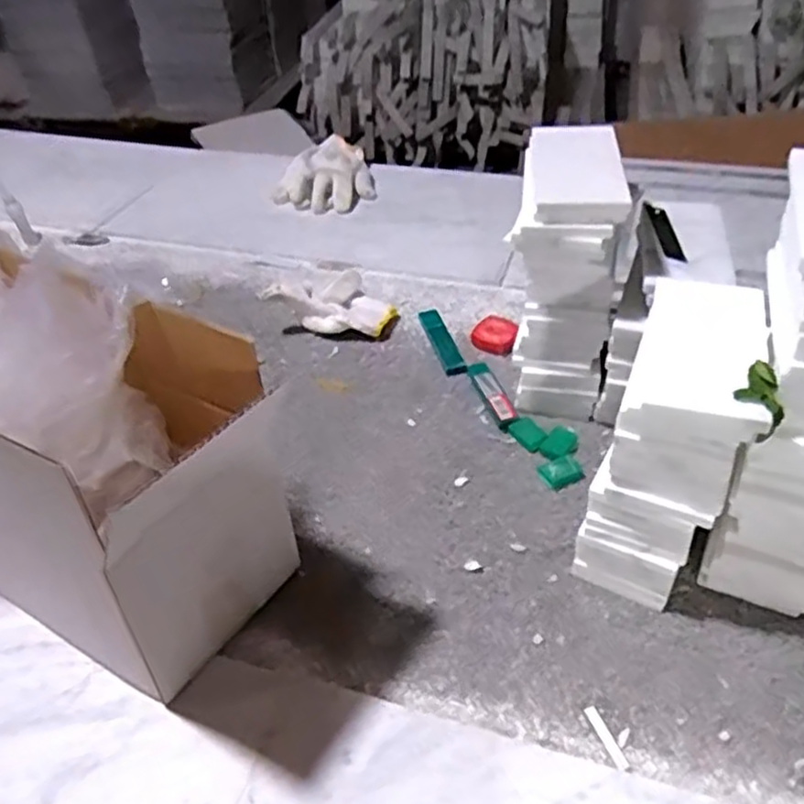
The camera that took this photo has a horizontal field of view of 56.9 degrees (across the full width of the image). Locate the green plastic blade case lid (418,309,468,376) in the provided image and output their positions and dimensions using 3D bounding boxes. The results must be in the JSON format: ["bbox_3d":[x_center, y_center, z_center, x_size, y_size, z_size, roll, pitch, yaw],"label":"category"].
[{"bbox_3d":[0.047,-0.070,0.849,0.027,0.014,0.122,-13,41,-7],"label":"green plastic blade case lid"}]

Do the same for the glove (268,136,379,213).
[{"bbox_3d":[-0.104,-0.349,1.150,0.136,0.047,0.179,21,45,26],"label":"glove"}]

